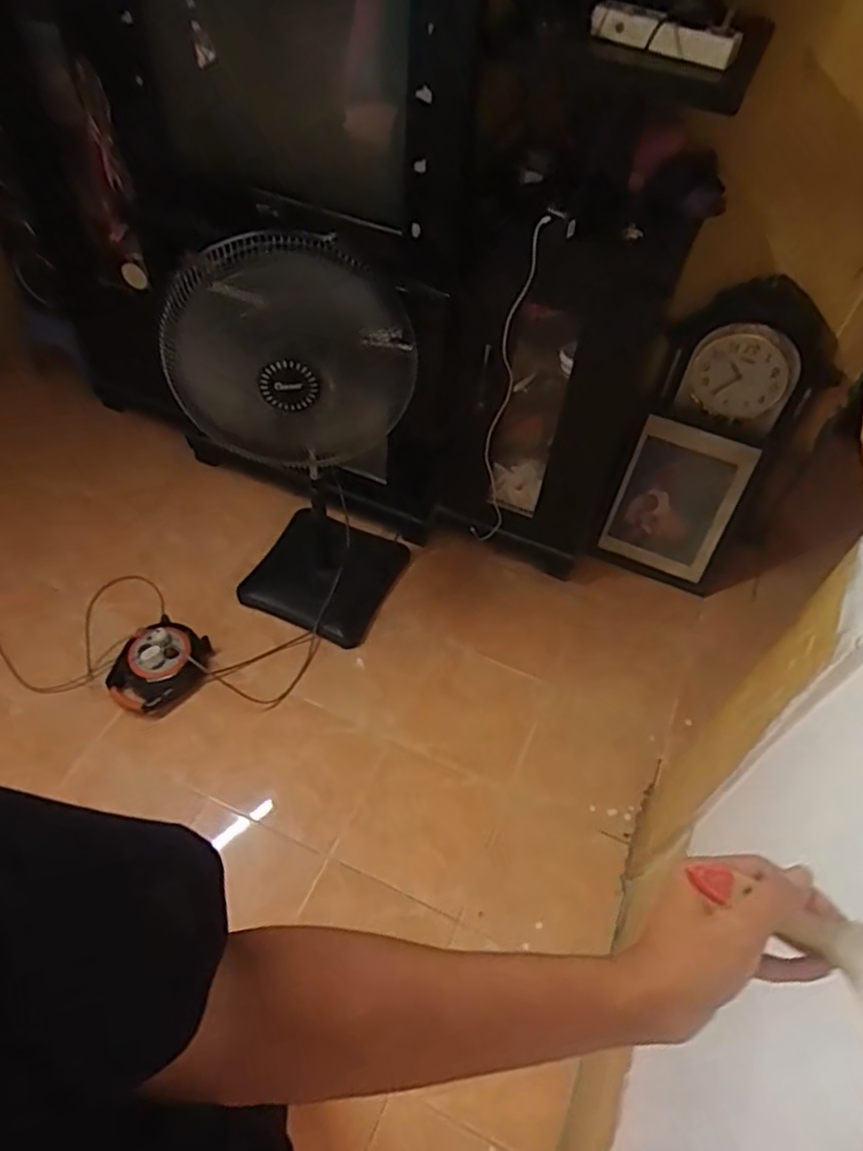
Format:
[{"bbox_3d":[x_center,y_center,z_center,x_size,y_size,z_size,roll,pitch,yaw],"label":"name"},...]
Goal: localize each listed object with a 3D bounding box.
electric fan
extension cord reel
[{"bbox_3d":[-0.256,-0.291,1.579,0.407,1.012,0.455,5,52,0],"label":"electric fan"},{"bbox_3d":[-0.627,0.211,1.675,0.237,0.088,0.179,-33,61,-25],"label":"extension cord reel"}]

